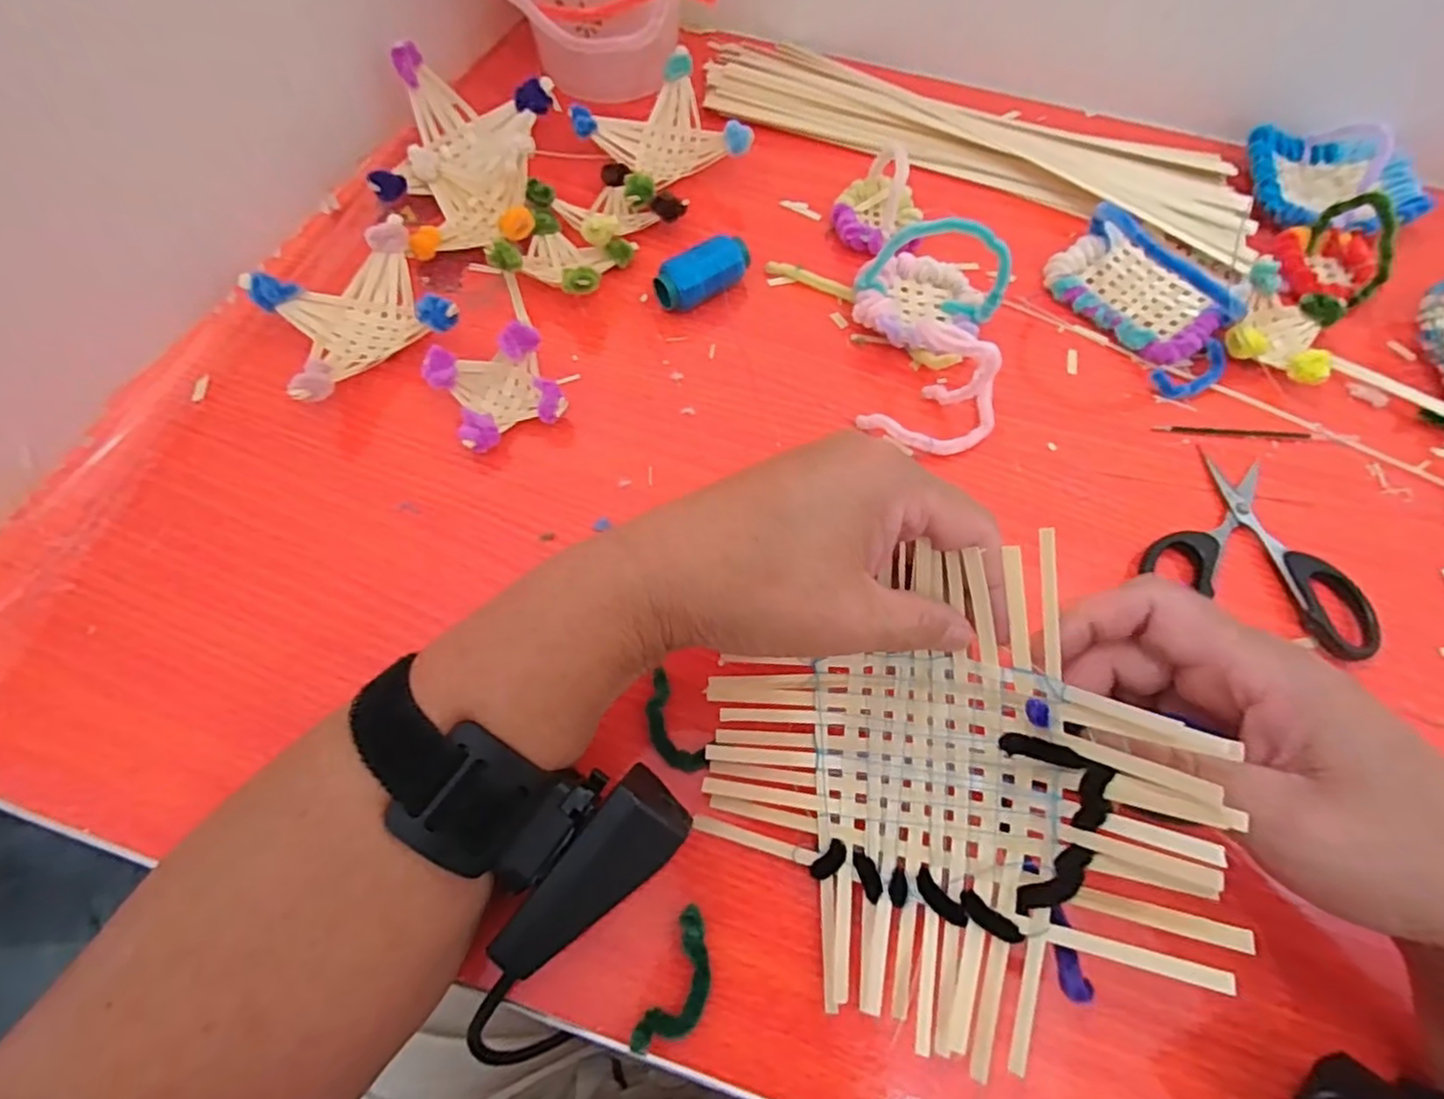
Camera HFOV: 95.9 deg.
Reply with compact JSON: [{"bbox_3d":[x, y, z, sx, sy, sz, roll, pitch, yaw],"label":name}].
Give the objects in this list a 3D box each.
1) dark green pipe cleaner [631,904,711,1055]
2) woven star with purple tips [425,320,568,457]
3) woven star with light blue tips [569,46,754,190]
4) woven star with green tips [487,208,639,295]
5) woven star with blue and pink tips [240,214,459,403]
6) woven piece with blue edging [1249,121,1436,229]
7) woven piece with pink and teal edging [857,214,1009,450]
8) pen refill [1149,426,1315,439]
[{"bbox_3d":[-0.013,0.152,0.228,0.018,0.010,0.045,22,67,8],"label":"dark green pipe cleaner"},{"bbox_3d":[-0.109,-0.077,0.322,0.054,0.030,0.049,-24,69,-11],"label":"woven star with purple tips"},{"bbox_3d":[-0.037,-0.250,0.395,0.077,0.036,0.082,-31,70,-14],"label":"woven star with light blue tips"},{"bbox_3d":[-0.087,-0.161,0.361,0.059,0.030,0.058,19,67,7],"label":"woven star with green tips"},{"bbox_3d":[-0.182,-0.120,0.337,0.090,0.033,0.083,-30,70,-14],"label":"woven star with blue and pink tips"},{"bbox_3d":[0.384,-0.235,0.400,0.093,0.034,0.091,1,66,-1],"label":"woven piece with blue edging"},{"bbox_3d":[0.109,-0.118,0.333,0.073,0.053,0.132,2,66,0],"label":"woven piece with pink and teal edging"},{"bbox_3d":[0.266,-0.062,0.341,0.077,0.006,0.005,5,66,1],"label":"pen refill"}]

